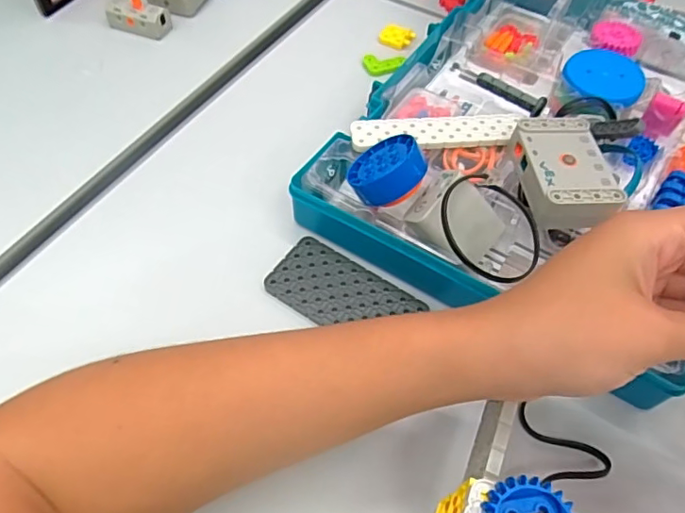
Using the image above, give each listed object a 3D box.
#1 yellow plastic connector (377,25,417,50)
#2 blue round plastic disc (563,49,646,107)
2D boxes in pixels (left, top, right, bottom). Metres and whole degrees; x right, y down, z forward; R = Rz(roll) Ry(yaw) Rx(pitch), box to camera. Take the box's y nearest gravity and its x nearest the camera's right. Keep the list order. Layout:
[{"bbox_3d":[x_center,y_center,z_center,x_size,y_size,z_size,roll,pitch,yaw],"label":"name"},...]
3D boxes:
[{"bbox_3d":[0.051,-0.204,0.497,0.031,0.008,0.023,21,56,11],"label":"yellow plastic connector"},{"bbox_3d":[0.207,-0.143,0.421,0.060,0.008,0.050,35,65,21],"label":"blue round plastic disc"}]

